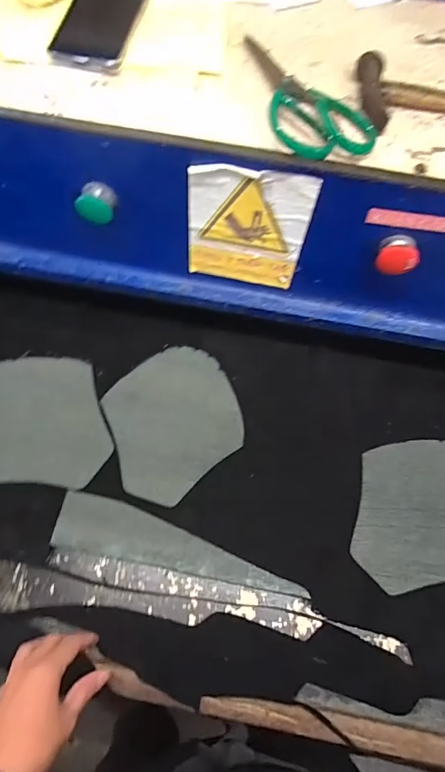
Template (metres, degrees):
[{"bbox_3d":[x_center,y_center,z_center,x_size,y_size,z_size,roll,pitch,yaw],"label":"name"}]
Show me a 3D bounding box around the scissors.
[{"bbox_3d":[0.079,-0.302,0.448,0.099,0.020,0.195,-18,69,-9],"label":"scissors"}]

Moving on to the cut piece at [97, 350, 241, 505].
[{"bbox_3d":[-0.070,0.046,0.625,0.194,0.012,0.181,-36,74,-14],"label":"cut piece"}]

